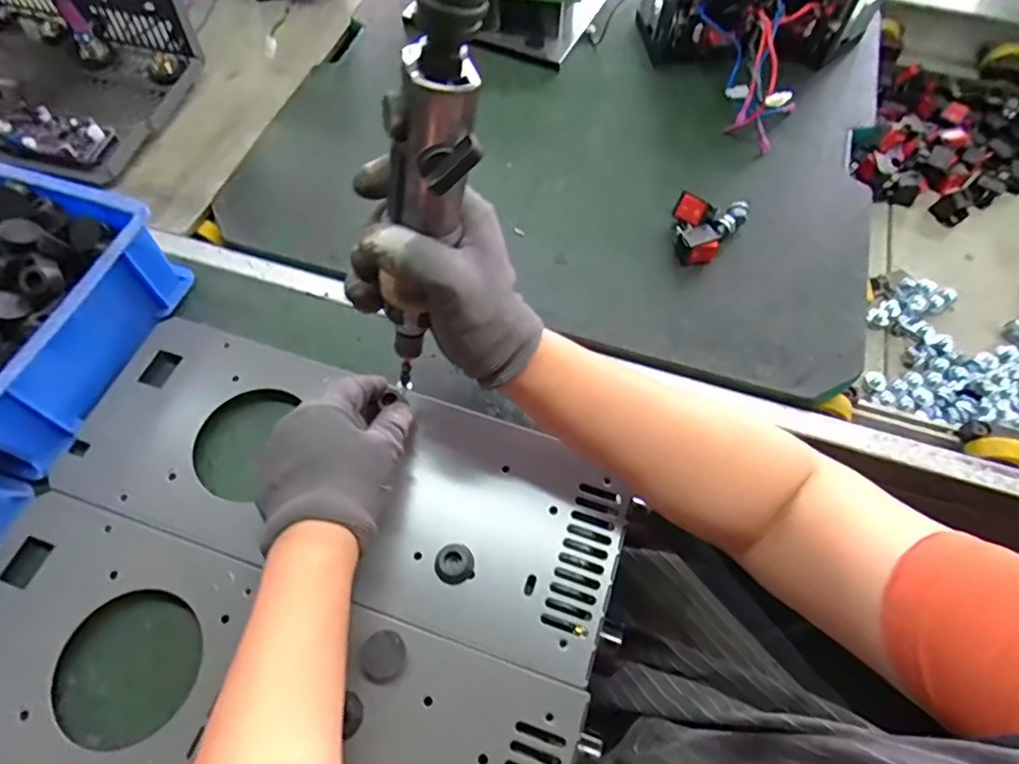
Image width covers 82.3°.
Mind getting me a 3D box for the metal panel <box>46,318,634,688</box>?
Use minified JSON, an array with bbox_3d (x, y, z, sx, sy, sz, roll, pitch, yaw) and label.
[{"bbox_3d":[-0.113,0.065,0.407,0.385,0.013,0.145,19,61,9],"label":"metal panel"}]

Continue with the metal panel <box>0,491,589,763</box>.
[{"bbox_3d":[-0.158,0.193,0.343,0.385,0.028,0.146,17,61,7],"label":"metal panel"}]

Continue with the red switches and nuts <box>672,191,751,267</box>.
[{"bbox_3d":[0.174,-0.144,0.521,0.055,0.033,0.082,34,67,16],"label":"red switches and nuts"}]

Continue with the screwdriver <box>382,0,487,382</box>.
[{"bbox_3d":[-0.035,-0.093,0.273,0.039,0.268,0.028,40,51,18],"label":"screwdriver"}]

